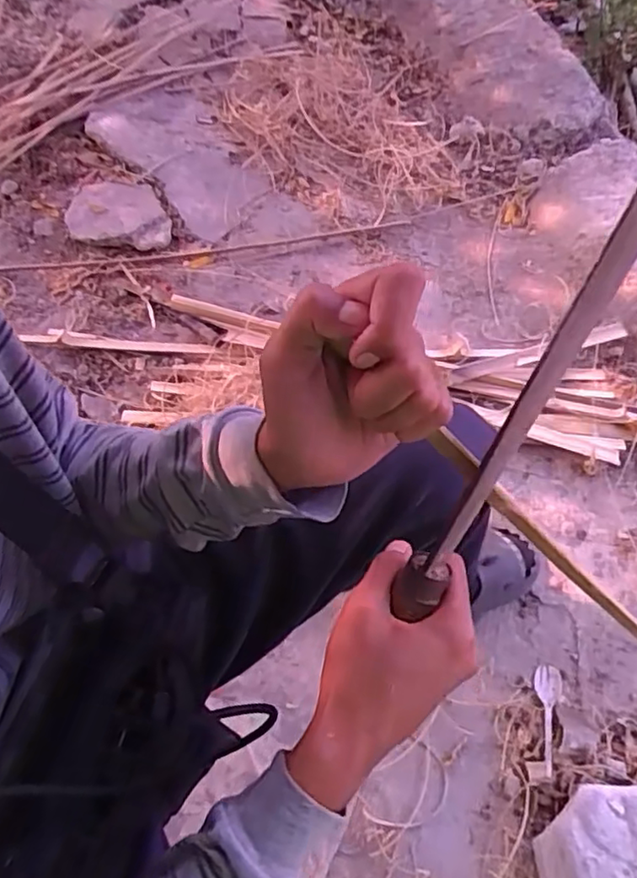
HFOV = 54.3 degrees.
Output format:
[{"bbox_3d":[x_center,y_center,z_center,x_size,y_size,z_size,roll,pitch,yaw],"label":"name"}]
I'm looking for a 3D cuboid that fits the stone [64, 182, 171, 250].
[{"bbox_3d":[-0.429,-0.489,1.342,0.239,0.042,0.181,7,63,6],"label":"stone"}]

